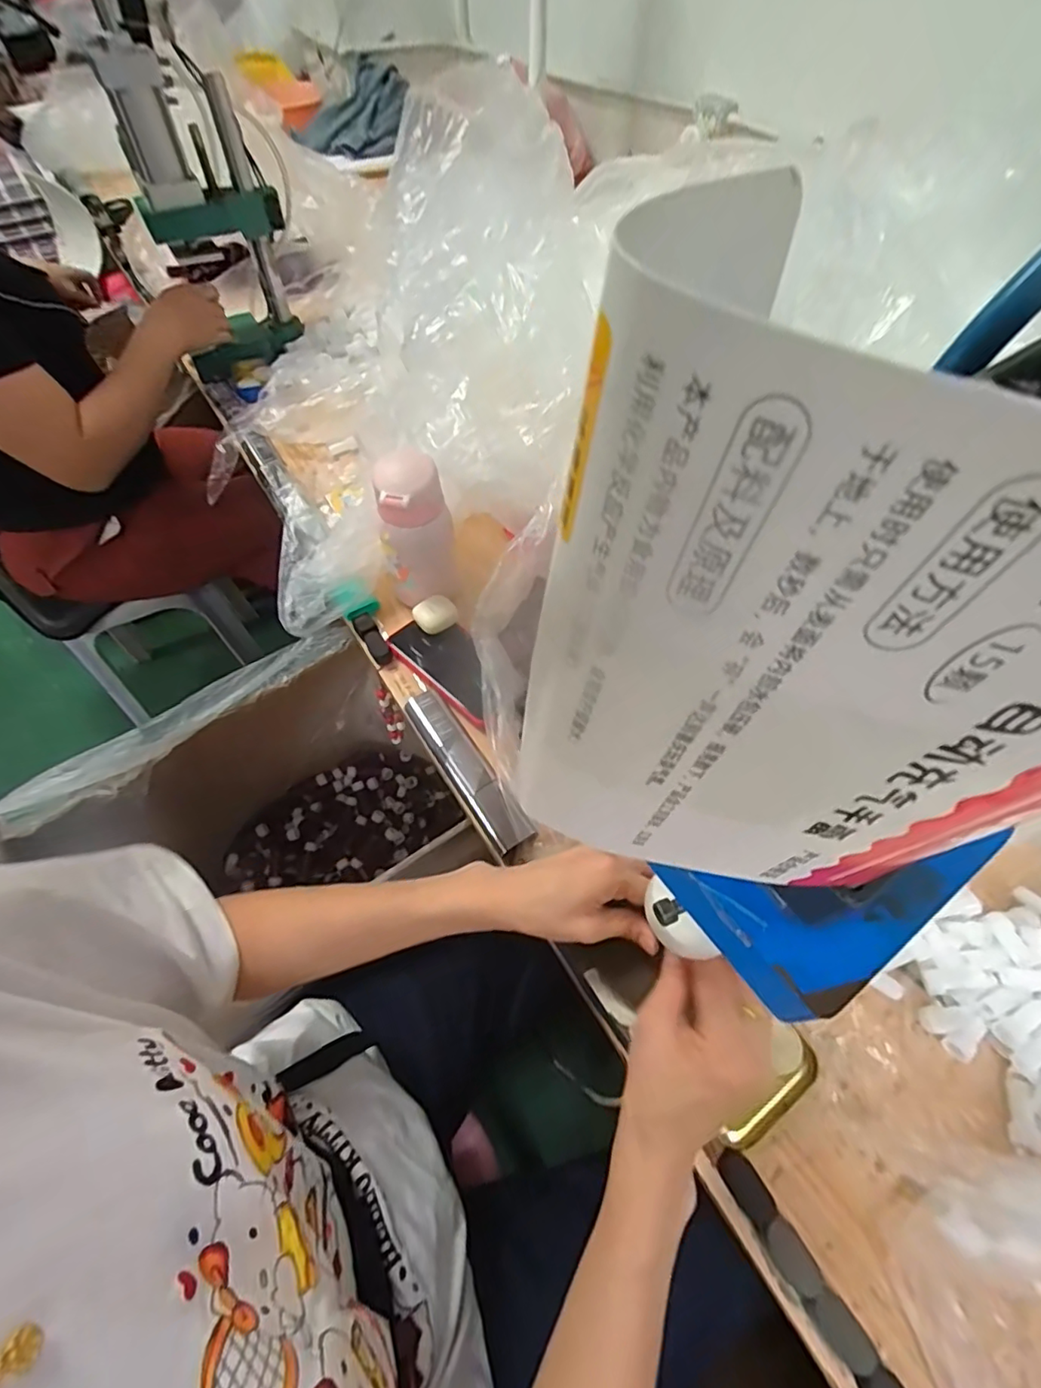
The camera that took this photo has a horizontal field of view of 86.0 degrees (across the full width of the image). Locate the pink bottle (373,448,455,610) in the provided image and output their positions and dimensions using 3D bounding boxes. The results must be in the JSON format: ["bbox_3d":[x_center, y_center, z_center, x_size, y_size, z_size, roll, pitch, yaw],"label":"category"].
[{"bbox_3d":[-0.110,-0.170,0.594,0.071,0.154,0.066,-17,59,-10],"label":"pink bottle"}]

